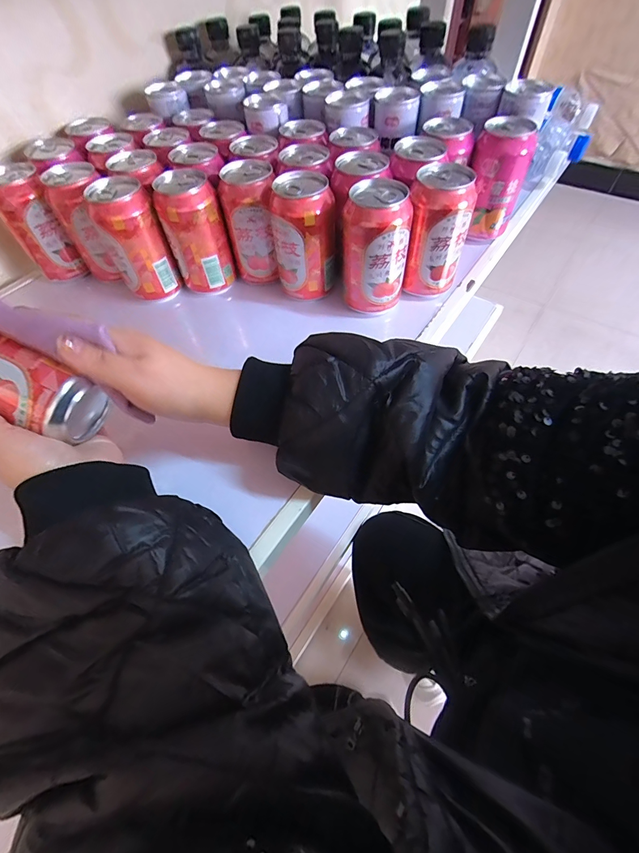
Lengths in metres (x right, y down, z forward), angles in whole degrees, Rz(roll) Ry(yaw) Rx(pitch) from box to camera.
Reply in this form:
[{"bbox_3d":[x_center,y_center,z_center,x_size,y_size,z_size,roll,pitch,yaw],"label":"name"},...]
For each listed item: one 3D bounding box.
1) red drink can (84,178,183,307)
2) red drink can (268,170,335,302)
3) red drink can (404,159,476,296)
[{"bbox_3d":[-0.204,-0.202,0.398,0.062,0.107,0.060,-28,59,-14],"label":"red drink can"},{"bbox_3d":[-0.017,-0.200,0.384,0.064,0.103,0.064,-2,57,2],"label":"red drink can"},{"bbox_3d":[0.124,-0.202,0.377,0.059,0.107,0.059,18,60,15],"label":"red drink can"}]

